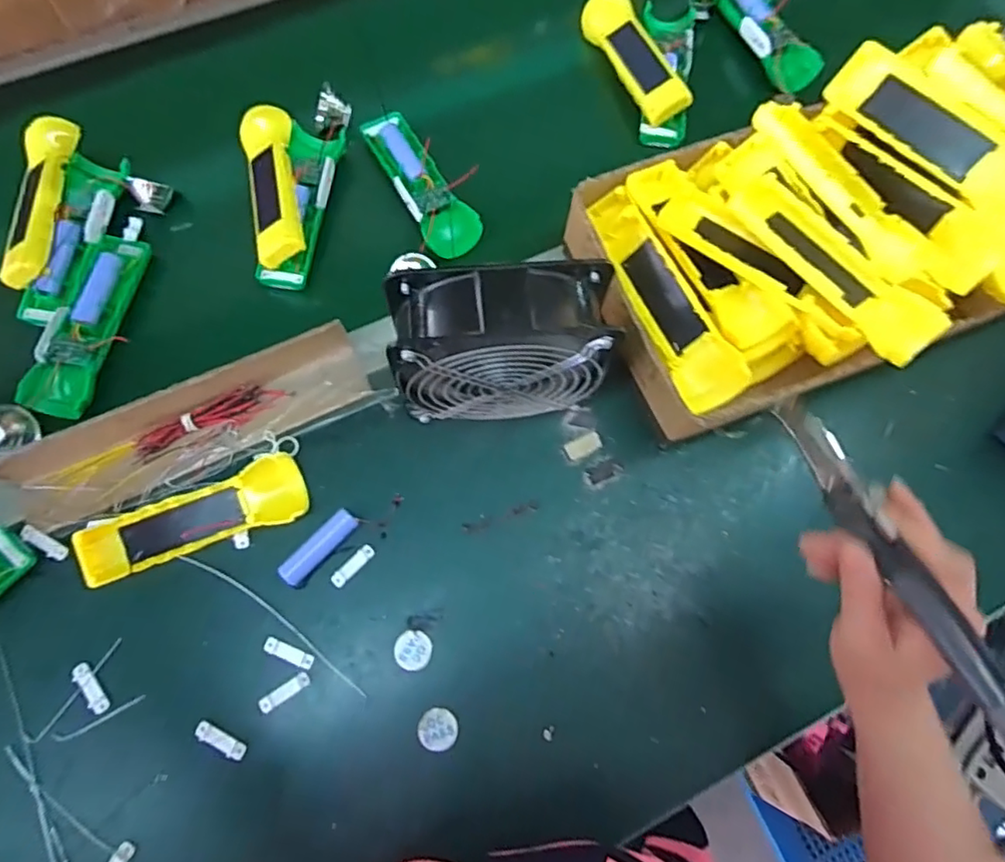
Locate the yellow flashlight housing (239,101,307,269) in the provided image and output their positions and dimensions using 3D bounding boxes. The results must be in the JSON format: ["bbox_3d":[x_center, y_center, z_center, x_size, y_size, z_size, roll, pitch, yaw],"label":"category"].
[{"bbox_3d":[-0.201,-0.218,0.524,0.044,0.033,0.159,-14,75,-6],"label":"yellow flashlight housing"}]

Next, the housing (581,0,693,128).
[{"bbox_3d":[0.130,-0.374,0.594,0.042,0.034,0.167,-19,75,-7],"label":"housing"}]

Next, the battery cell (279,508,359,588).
[{"bbox_3d":[-0.140,0.089,0.457,0.020,0.013,0.067,40,76,9],"label":"battery cell"}]

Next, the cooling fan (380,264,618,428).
[{"bbox_3d":[-0.001,-0.057,0.433,0.145,0.152,0.063,-3,74,-3],"label":"cooling fan"}]

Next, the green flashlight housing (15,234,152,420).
[{"bbox_3d":[-0.347,-0.093,0.501,0.048,0.026,0.163,8,73,1],"label":"green flashlight housing"}]

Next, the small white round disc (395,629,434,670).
[{"bbox_3d":[-0.067,0.164,0.448,0.027,0.004,0.027,15,74,3],"label":"small white round disc"}]

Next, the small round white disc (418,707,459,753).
[{"bbox_3d":[-0.047,0.215,0.431,0.028,0.004,0.027,16,74,3],"label":"small round white disc"}]

